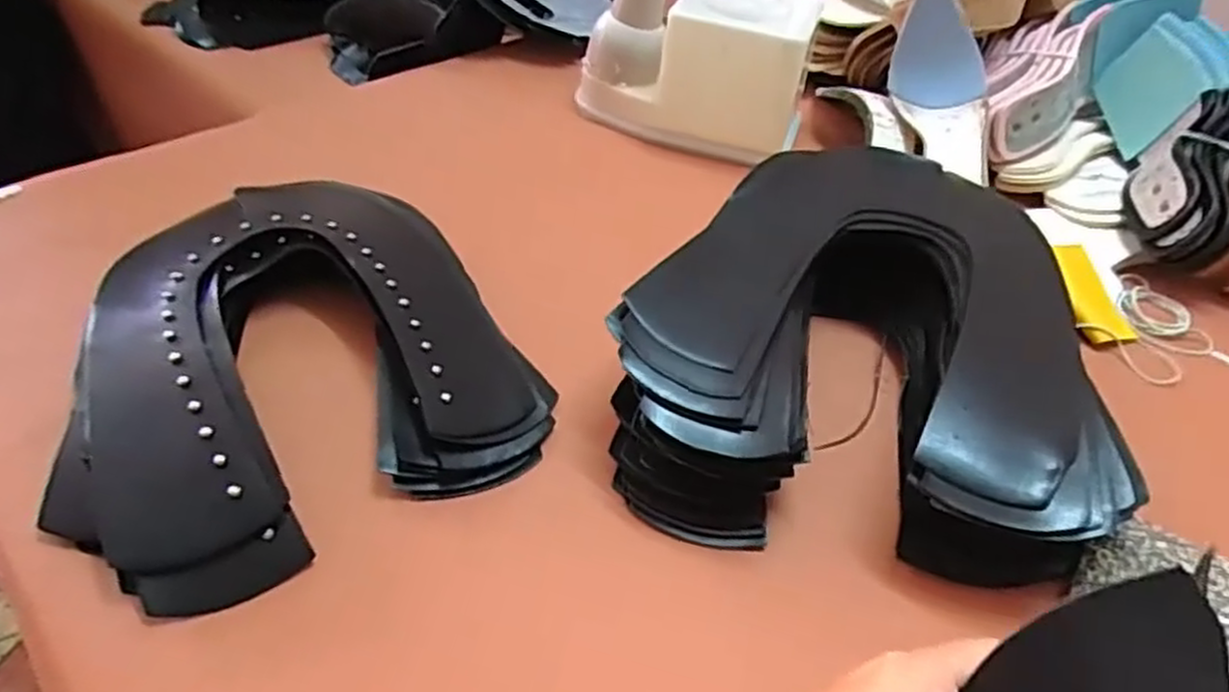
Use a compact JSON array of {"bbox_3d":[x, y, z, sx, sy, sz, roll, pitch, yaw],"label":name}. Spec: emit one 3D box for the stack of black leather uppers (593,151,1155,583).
[{"bbox_3d":[0.140,-0.009,0.439,0.239,0.078,0.263,15,45,10],"label":"stack of black leather uppers"}]

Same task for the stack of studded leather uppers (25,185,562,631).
[{"bbox_3d":[-0.193,-0.006,0.441,0.242,0.041,0.277,-22,50,-25],"label":"stack of studded leather uppers"}]

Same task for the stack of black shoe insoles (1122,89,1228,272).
[{"bbox_3d":[0.438,-0.122,0.575,0.080,0.067,0.172,29,61,22],"label":"stack of black shoe insoles"}]

